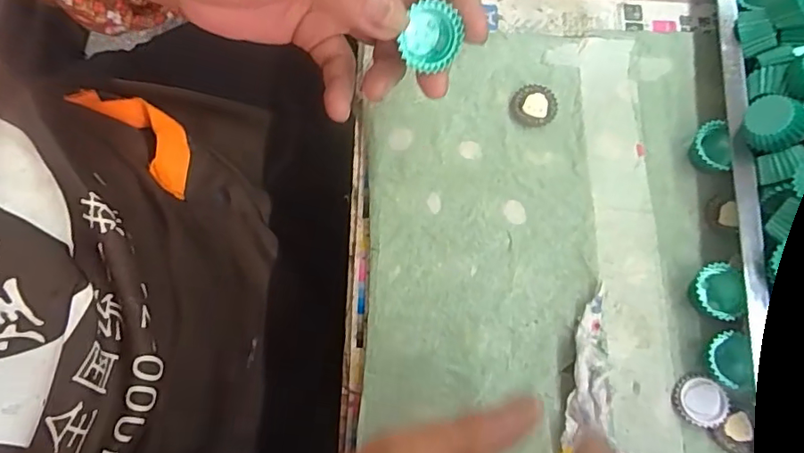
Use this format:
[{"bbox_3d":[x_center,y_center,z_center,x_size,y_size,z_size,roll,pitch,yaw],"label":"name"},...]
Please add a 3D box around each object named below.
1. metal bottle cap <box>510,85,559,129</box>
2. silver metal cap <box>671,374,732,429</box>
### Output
[{"bbox_3d":[0.087,-0.079,0.338,0.028,0.006,0.030,0,76,-1],"label":"metal bottle cap"},{"bbox_3d":[0.172,0.100,0.297,0.029,0.009,0.028,0,76,-1],"label":"silver metal cap"}]

